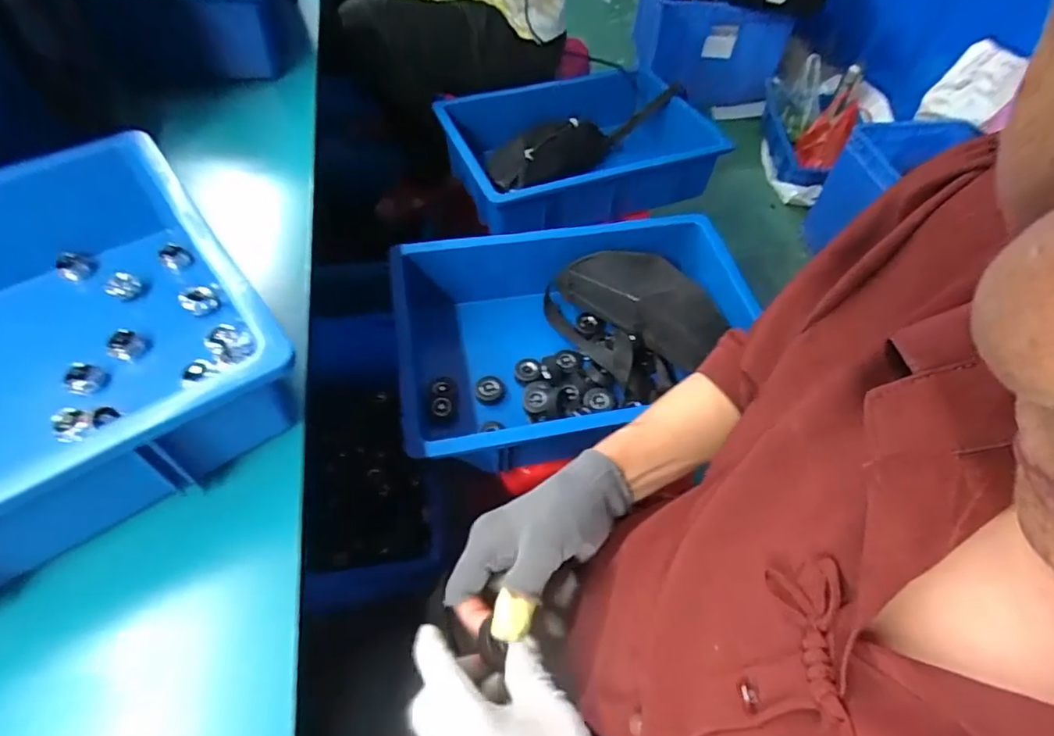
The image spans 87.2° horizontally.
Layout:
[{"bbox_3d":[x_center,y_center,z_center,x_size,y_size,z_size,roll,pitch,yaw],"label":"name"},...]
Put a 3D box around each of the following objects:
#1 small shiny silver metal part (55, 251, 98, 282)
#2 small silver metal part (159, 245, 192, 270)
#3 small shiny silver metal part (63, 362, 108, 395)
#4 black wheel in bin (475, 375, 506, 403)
[{"bbox_3d":[-0.396,-0.089,0.485,0.015,0.020,0.027,31,58,18],"label":"small shiny silver metal part"},{"bbox_3d":[-0.314,-0.099,0.494,0.015,0.017,0.023,34,59,20],"label":"small silver metal part"},{"bbox_3d":[-0.333,0.008,0.417,0.019,0.017,0.024,37,60,21],"label":"small shiny silver metal part"},{"bbox_3d":[-0.049,0.027,0.717,0.039,0.014,0.040,2,54,-2],"label":"black wheel in bin"}]

